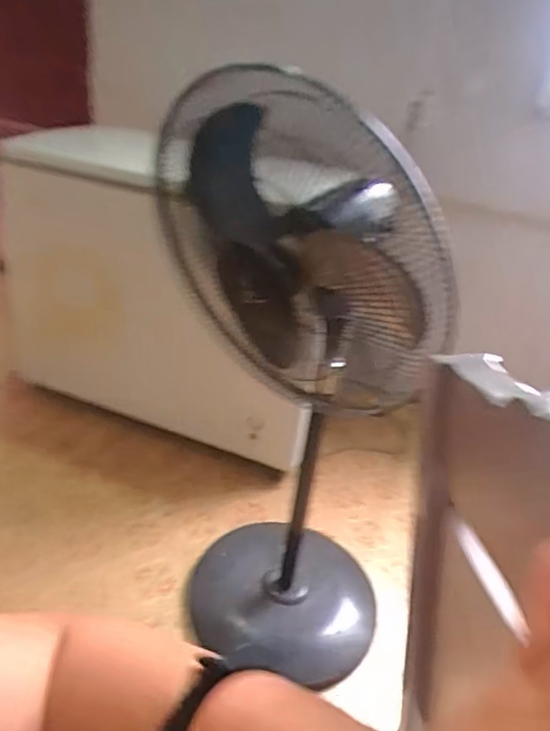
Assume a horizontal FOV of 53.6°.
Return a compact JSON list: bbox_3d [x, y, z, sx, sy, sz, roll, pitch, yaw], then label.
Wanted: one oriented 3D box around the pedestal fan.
[{"bbox_3d":[0.038,0.056,1.047,0.414,1.061,0.485,10,27,5],"label":"pedestal fan"}]

